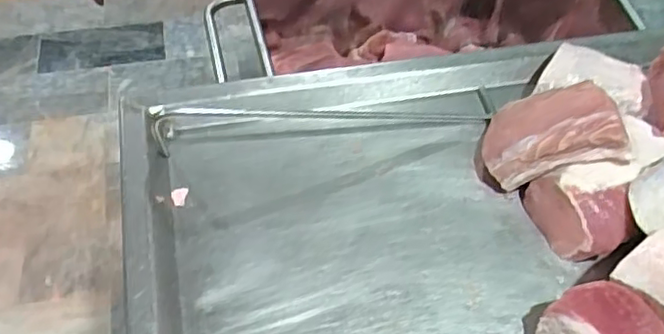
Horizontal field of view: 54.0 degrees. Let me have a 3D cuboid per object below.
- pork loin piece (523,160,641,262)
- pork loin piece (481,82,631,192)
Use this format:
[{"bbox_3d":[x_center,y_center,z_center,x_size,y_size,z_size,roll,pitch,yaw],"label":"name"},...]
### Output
[{"bbox_3d":[0.266,0.048,0.696,0.103,0.065,0.085,7,51,4],"label":"pork loin piece"},{"bbox_3d":[0.243,-0.042,0.732,0.150,0.052,0.109,-18,46,24],"label":"pork loin piece"}]

